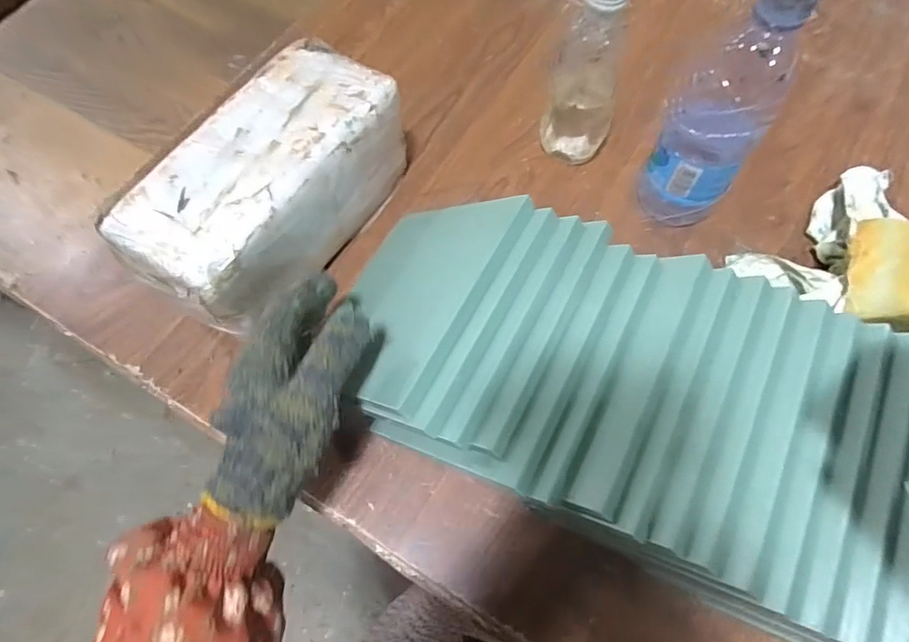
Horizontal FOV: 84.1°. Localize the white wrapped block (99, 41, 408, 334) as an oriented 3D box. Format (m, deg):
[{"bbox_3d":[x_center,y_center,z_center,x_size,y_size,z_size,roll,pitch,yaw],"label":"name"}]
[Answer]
[{"bbox_3d":[-0.144,-0.103,0.406,0.108,0.106,0.231,27,69,14],"label":"white wrapped block"}]

